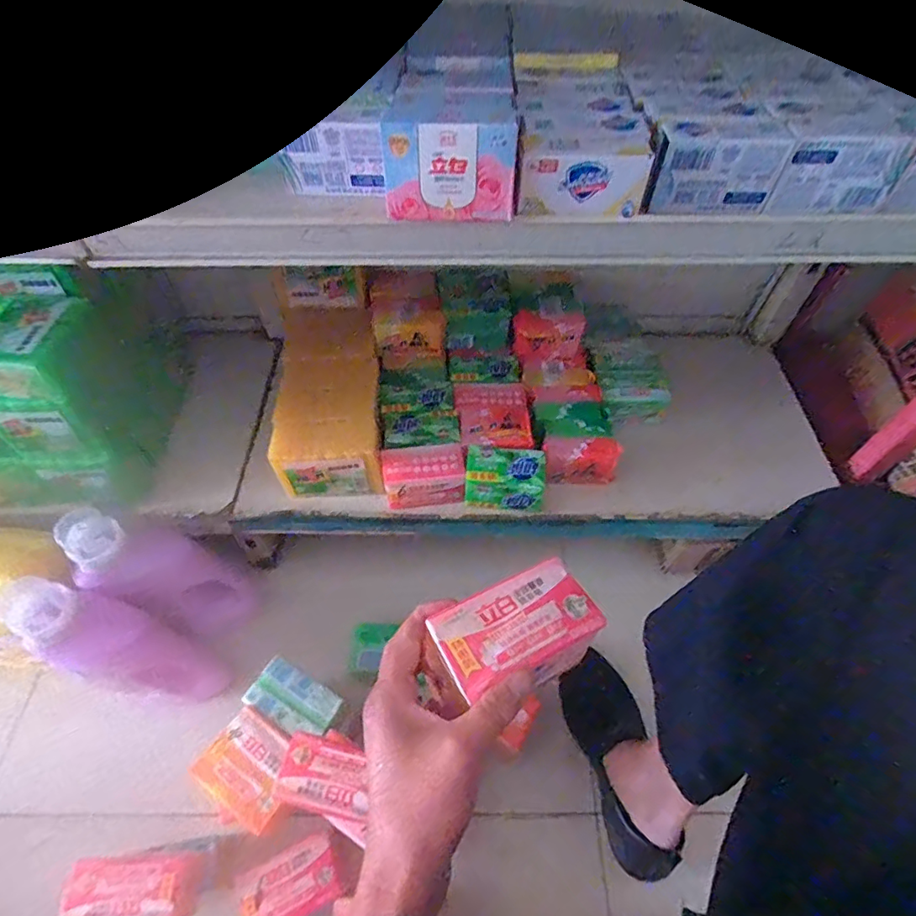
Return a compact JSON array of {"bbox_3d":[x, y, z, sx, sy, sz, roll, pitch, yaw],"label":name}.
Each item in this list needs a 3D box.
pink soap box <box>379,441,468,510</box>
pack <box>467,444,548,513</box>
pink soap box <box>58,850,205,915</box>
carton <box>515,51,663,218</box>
[{"bbox_3d":[-0.047,0.025,0.740,0.113,0.065,0.065,-4,55,-4],"label":"pink soap box"},{"bbox_3d":[0.065,0.030,0.743,0.108,0.065,0.068,4,55,2],"label":"pack"},{"bbox_3d":[-0.337,0.450,0.550,0.126,0.033,0.061,0,55,-1],"label":"pink soap box"},{"bbox_3d":[0.100,-0.265,0.437,0.103,0.053,0.150,2,55,0],"label":"carton"}]

